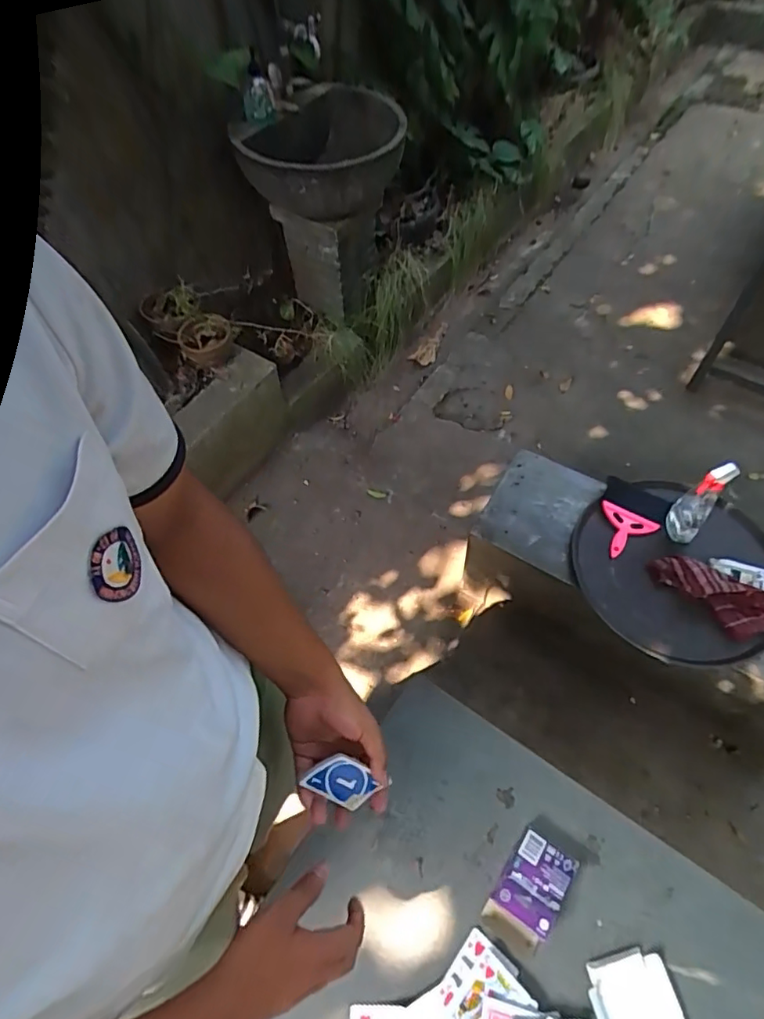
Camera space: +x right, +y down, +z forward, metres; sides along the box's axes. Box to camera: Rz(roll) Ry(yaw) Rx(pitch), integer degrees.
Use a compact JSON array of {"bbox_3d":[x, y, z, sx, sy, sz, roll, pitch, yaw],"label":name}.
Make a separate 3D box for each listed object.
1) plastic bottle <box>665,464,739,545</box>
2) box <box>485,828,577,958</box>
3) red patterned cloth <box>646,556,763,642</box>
[{"bbox_3d":[0.700,-0.024,1.172,0.071,0.223,0.095,34,65,21],"label":"plastic bottle"},{"bbox_3d":[0.179,0.454,0.644,0.070,0.028,0.109,30,64,19],"label":"box"},{"bbox_3d":[0.703,0.184,1.130,0.264,0.058,0.109,27,63,17],"label":"red patterned cloth"}]

